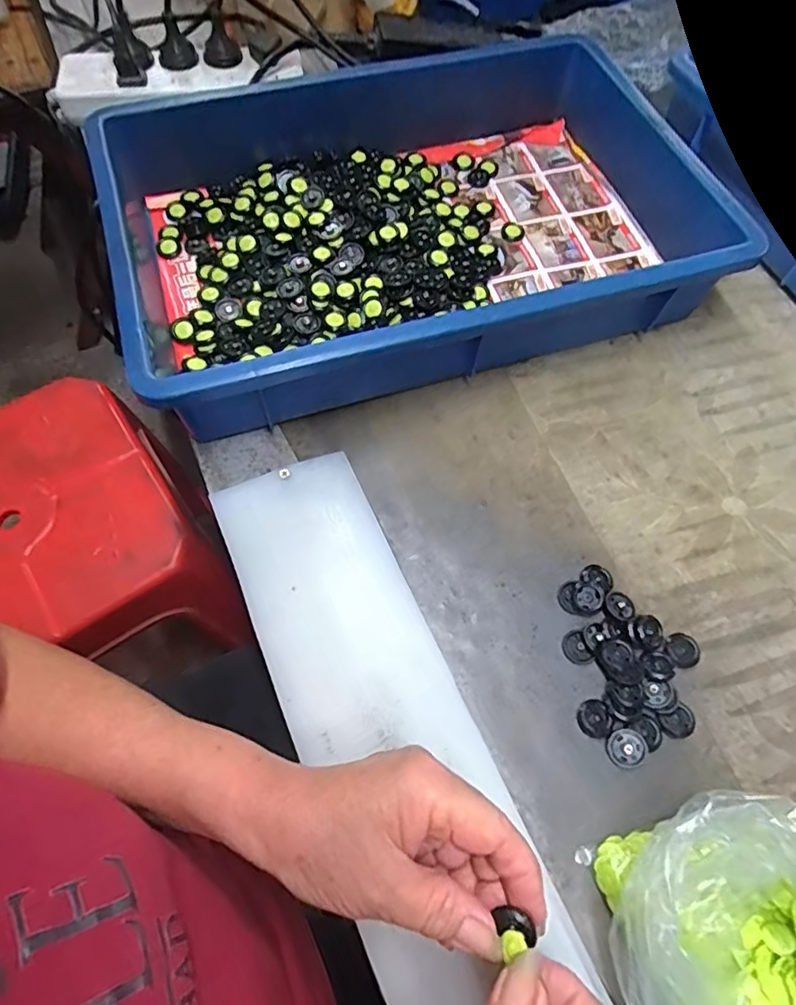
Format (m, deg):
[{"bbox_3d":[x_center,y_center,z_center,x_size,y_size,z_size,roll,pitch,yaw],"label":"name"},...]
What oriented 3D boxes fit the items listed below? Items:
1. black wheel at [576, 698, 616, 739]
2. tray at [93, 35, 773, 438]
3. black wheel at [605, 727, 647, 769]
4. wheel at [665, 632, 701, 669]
[{"bbox_3d":[0.112,0.122,0.319,0.019,0.004,0.020,1,64,-1],"label":"black wheel"},{"bbox_3d":[0.006,-0.213,0.446,0.422,0.093,0.279,-16,66,-9],"label":"tray"},{"bbox_3d":[0.126,0.135,0.312,0.020,0.006,0.019,1,64,-1],"label":"black wheel"},{"bbox_3d":[0.169,0.088,0.337,0.022,0.006,0.020,1,64,-1],"label":"wheel"}]

